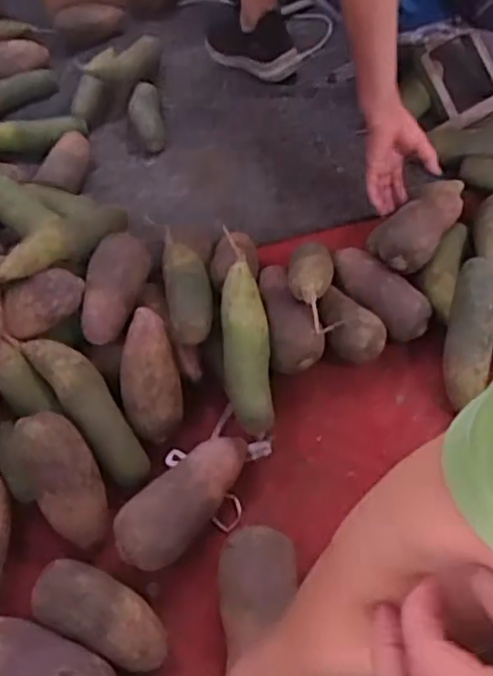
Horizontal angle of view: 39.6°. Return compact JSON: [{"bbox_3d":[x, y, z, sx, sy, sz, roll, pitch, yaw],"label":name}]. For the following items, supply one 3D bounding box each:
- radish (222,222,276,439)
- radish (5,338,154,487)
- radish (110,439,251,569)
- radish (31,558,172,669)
[{"bbox_3d":[-0.003,-0.014,0.811,0.056,0.044,0.257,-7,71,1],"label":"radish"},{"bbox_3d":[-0.188,0.075,0.810,0.059,0.046,0.225,-36,88,-19],"label":"radish"},{"bbox_3d":[-0.063,0.177,0.747,0.069,0.064,0.180,33,63,26],"label":"radish"},{"bbox_3d":[-0.147,0.279,0.694,0.149,0.053,0.068,19,58,18],"label":"radish"}]

